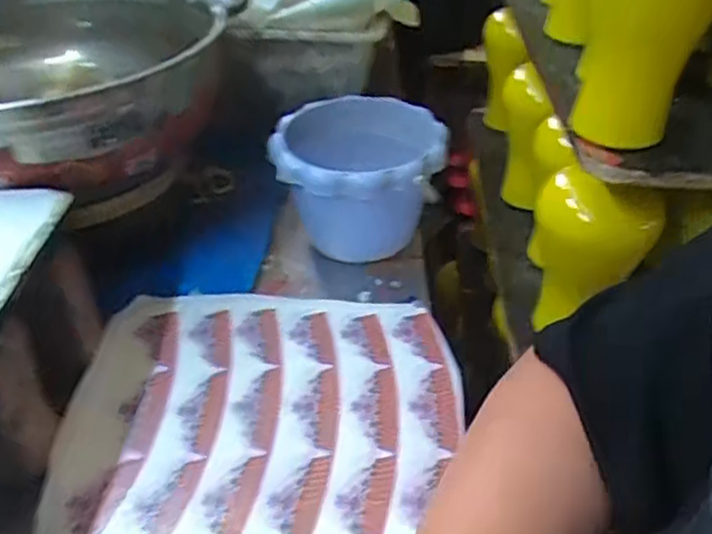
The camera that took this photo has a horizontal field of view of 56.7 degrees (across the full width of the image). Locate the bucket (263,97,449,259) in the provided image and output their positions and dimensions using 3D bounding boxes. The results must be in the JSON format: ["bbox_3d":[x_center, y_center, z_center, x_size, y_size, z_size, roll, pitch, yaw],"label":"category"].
[{"bbox_3d":[-0.001,-0.078,0.643,0.149,0.122,0.157,-2,37,1],"label":"bucket"}]

